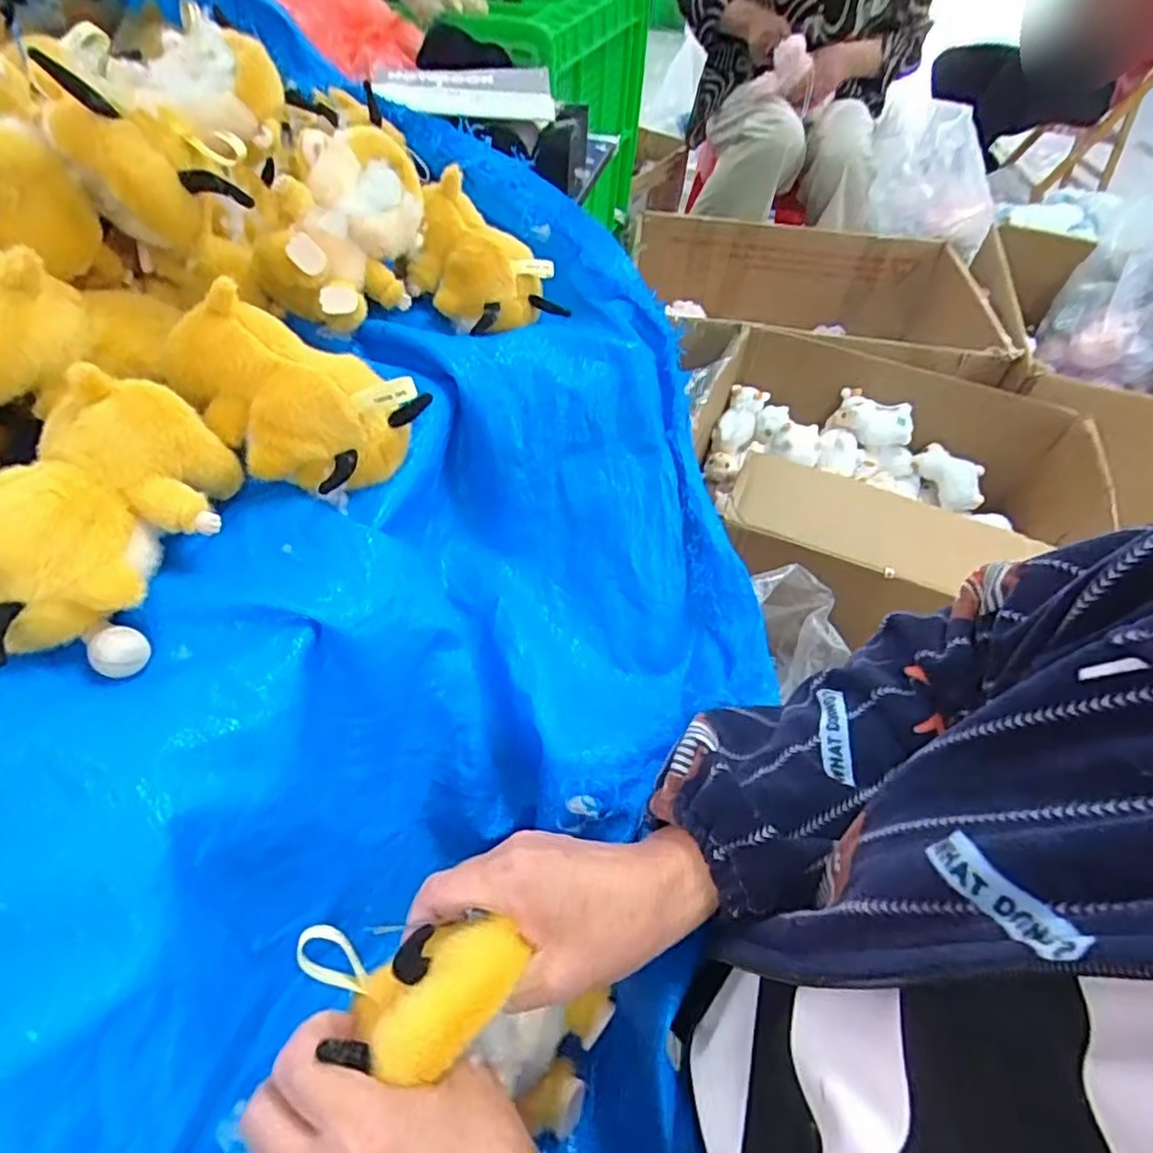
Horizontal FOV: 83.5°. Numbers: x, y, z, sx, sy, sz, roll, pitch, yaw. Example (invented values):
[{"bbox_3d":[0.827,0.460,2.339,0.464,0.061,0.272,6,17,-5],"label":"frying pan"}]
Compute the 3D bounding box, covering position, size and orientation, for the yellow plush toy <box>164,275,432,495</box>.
[{"bbox_3d":[-0.172,-0.108,0.394,0.147,0.083,0.092,17,50,8],"label":"yellow plush toy"}]

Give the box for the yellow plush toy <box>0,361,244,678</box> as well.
[{"bbox_3d":[-0.235,-0.028,0.322,0.083,0.072,0.152,7,49,0],"label":"yellow plush toy"}]

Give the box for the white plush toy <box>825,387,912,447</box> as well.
[{"bbox_3d":[0.511,-0.270,1.130,0.140,0.091,0.053,16,18,-4],"label":"white plush toy"}]

